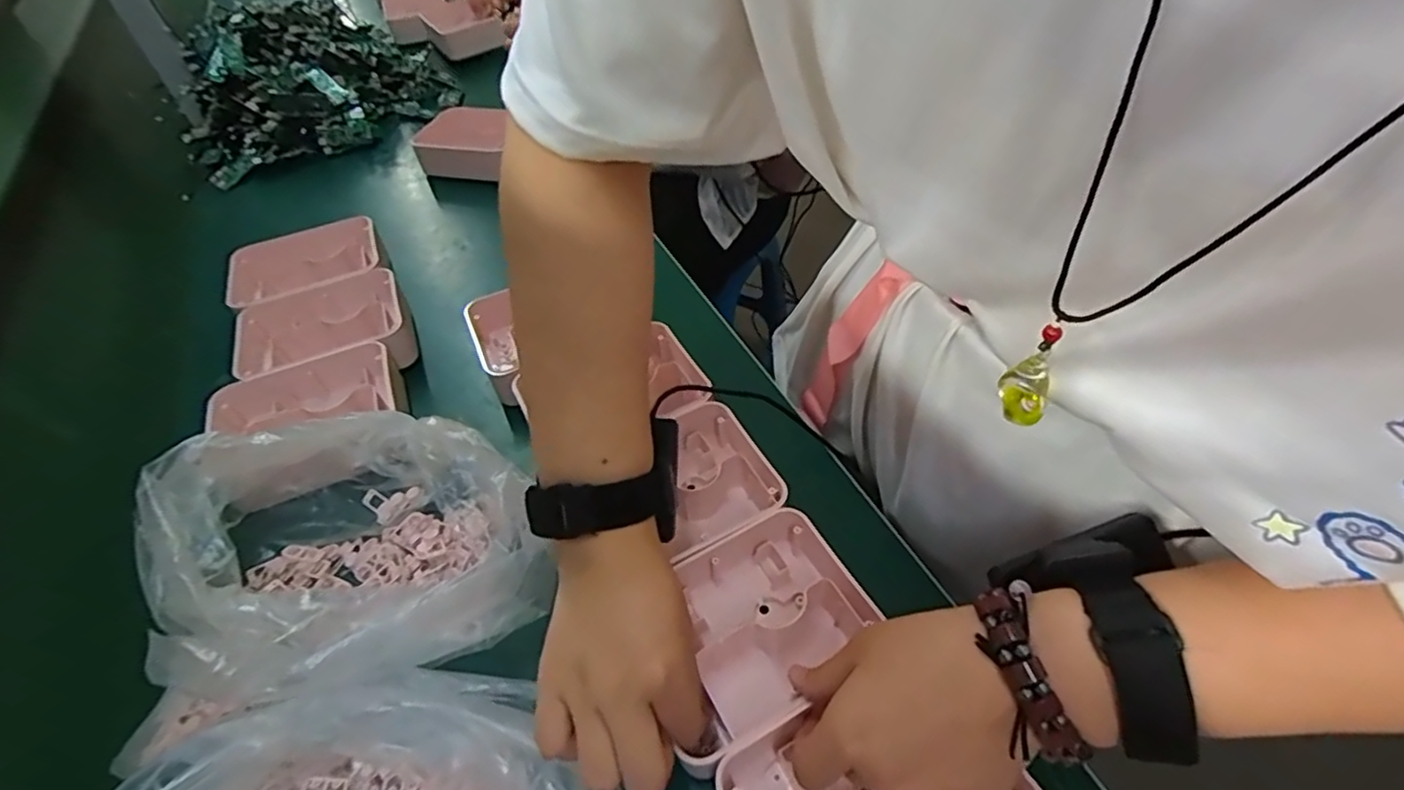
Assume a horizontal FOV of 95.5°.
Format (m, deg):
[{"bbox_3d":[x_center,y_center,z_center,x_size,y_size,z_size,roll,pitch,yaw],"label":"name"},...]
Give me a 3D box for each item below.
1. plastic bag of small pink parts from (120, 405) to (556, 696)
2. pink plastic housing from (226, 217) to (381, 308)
[{"bbox_3d":[-0.196,0.087,0.374,0.183,0.092,0.172,-32,54,-22],"label":"plastic bag of small pink parts"},{"bbox_3d":[-0.367,-0.124,0.587,0.126,0.018,0.086,-19,50,-12],"label":"pink plastic housing"}]

